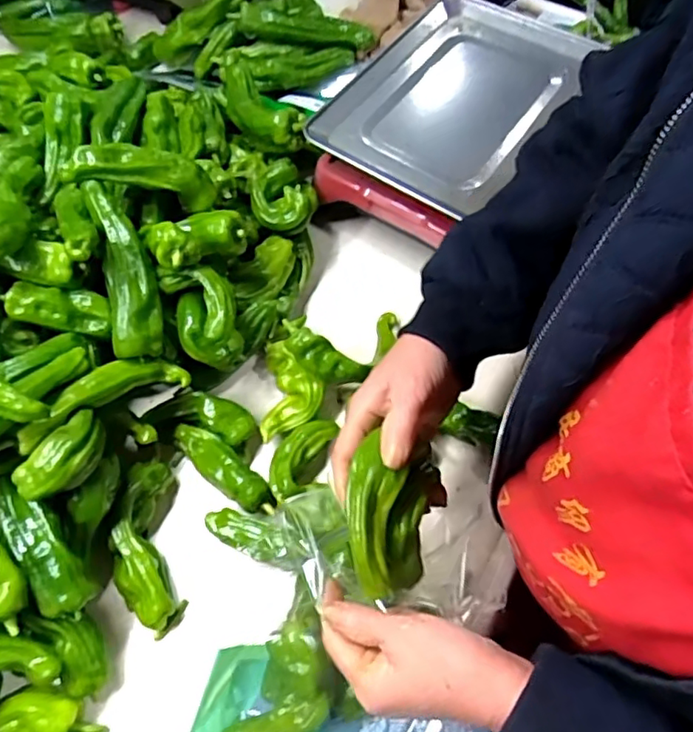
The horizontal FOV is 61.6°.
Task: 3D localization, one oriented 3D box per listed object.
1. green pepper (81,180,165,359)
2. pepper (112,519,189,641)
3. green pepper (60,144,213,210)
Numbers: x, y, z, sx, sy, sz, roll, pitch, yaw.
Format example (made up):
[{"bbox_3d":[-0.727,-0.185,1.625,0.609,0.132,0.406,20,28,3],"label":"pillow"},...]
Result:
[{"bbox_3d":[-0.199,-0.087,0.516,0.045,0.031,0.157,-15,86,-7],"label":"green pepper"},{"bbox_3d":[-0.179,0.185,0.505,0.042,0.028,0.100,-29,81,-13],"label":"pepper"},{"bbox_3d":[-0.187,-0.177,0.538,0.133,0.036,0.032,3,58,-30],"label":"green pepper"}]

